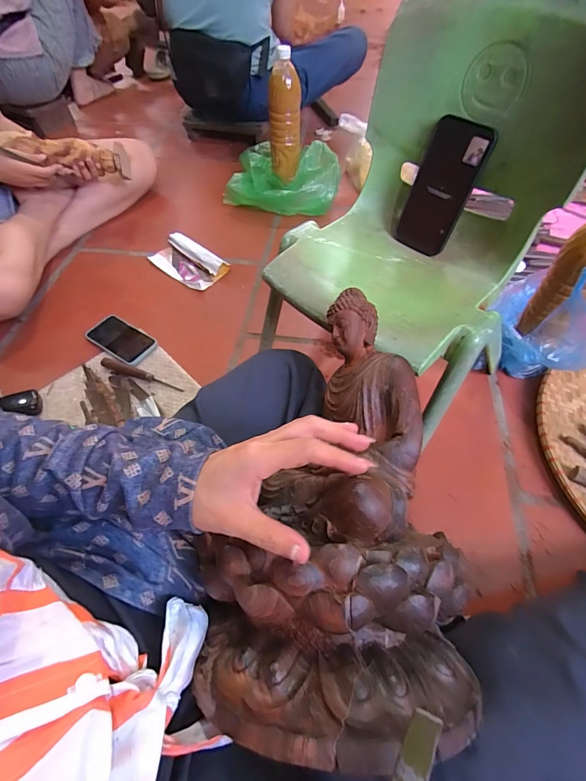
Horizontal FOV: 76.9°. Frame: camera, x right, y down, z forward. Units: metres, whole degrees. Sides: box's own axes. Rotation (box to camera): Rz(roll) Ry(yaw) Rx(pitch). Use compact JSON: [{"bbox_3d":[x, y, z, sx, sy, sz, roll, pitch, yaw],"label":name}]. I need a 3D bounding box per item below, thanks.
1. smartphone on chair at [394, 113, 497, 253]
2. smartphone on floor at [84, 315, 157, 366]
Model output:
[{"bbox_3d":[0.207,-0.283,0.525,0.084,0.168,0.013,40,51,22],"label":"smartphone on chair"},{"bbox_3d":[-0.365,-0.110,0.783,0.155,0.018,0.082,29,63,20],"label":"smartphone on floor"}]

